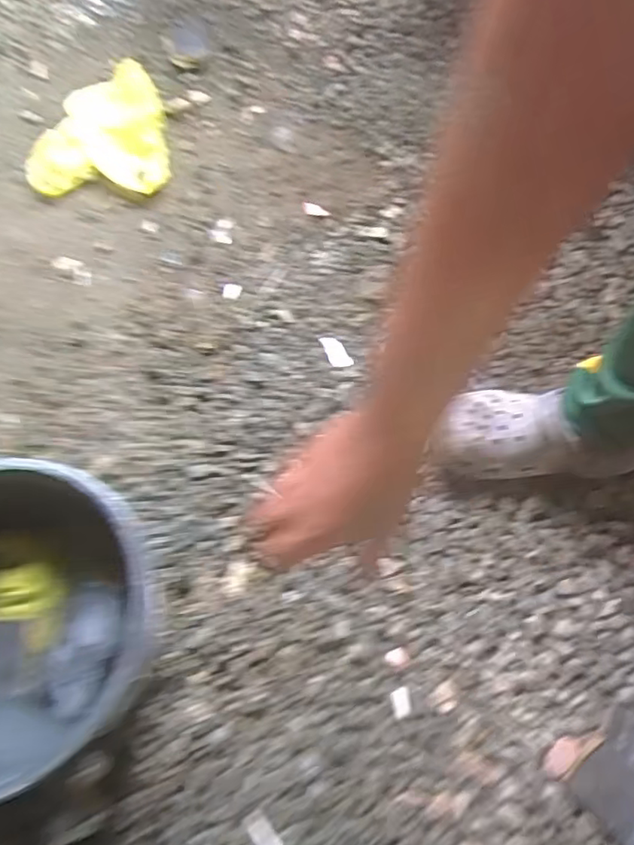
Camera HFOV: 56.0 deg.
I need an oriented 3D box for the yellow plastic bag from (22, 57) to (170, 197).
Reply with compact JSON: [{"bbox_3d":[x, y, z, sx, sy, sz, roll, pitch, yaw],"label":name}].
[{"bbox_3d":[-0.355,-0.480,0.966,0.206,0.054,0.224,-7,67,-5],"label":"yellow plastic bag"}]

